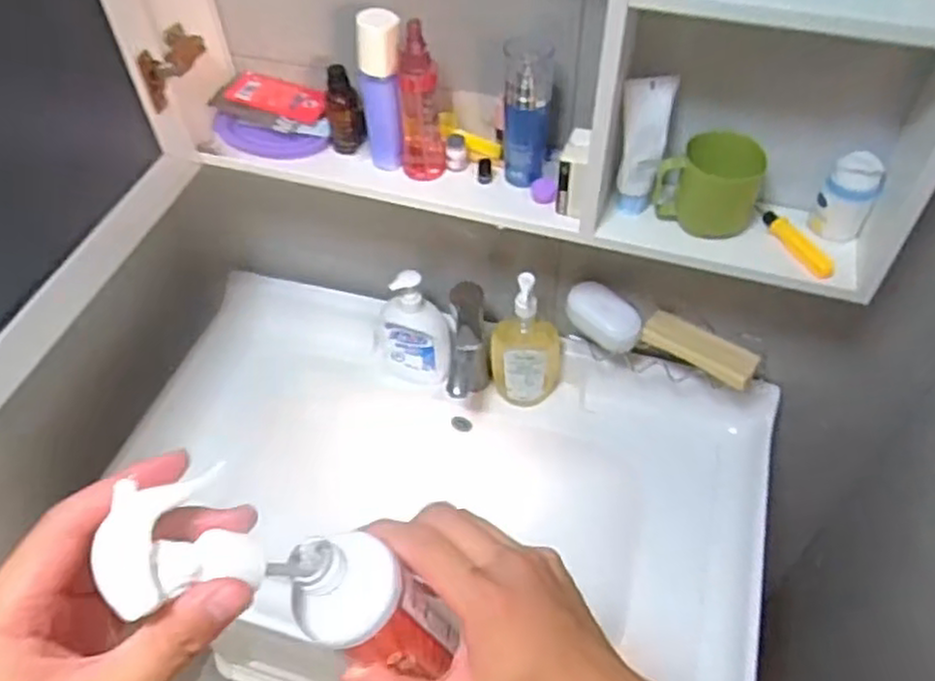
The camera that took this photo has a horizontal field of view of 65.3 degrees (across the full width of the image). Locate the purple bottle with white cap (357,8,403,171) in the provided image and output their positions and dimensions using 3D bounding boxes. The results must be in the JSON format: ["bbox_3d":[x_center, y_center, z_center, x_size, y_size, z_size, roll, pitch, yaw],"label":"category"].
[{"bbox_3d":[-0.087,-0.252,0.756,0.044,0.170,0.030,-5,50,-2],"label":"purple bottle with white cap"}]

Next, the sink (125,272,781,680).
[{"bbox_3d":[-0.032,0.178,0.980,0.805,0.158,0.416,12,51,11],"label":"sink"}]

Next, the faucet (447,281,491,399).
[{"bbox_3d":[0.002,0.028,0.962,0.049,0.194,0.126,2,50,3],"label":"faucet"}]

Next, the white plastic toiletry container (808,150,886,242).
[{"bbox_3d":[0.361,-0.135,0.694,0.040,0.077,0.041,-1,50,1],"label":"white plastic toiletry container"}]

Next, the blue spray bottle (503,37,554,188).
[{"bbox_3d":[0.059,-0.227,0.737,0.043,0.146,0.035,-1,50,1],"label":"blue spray bottle"}]

